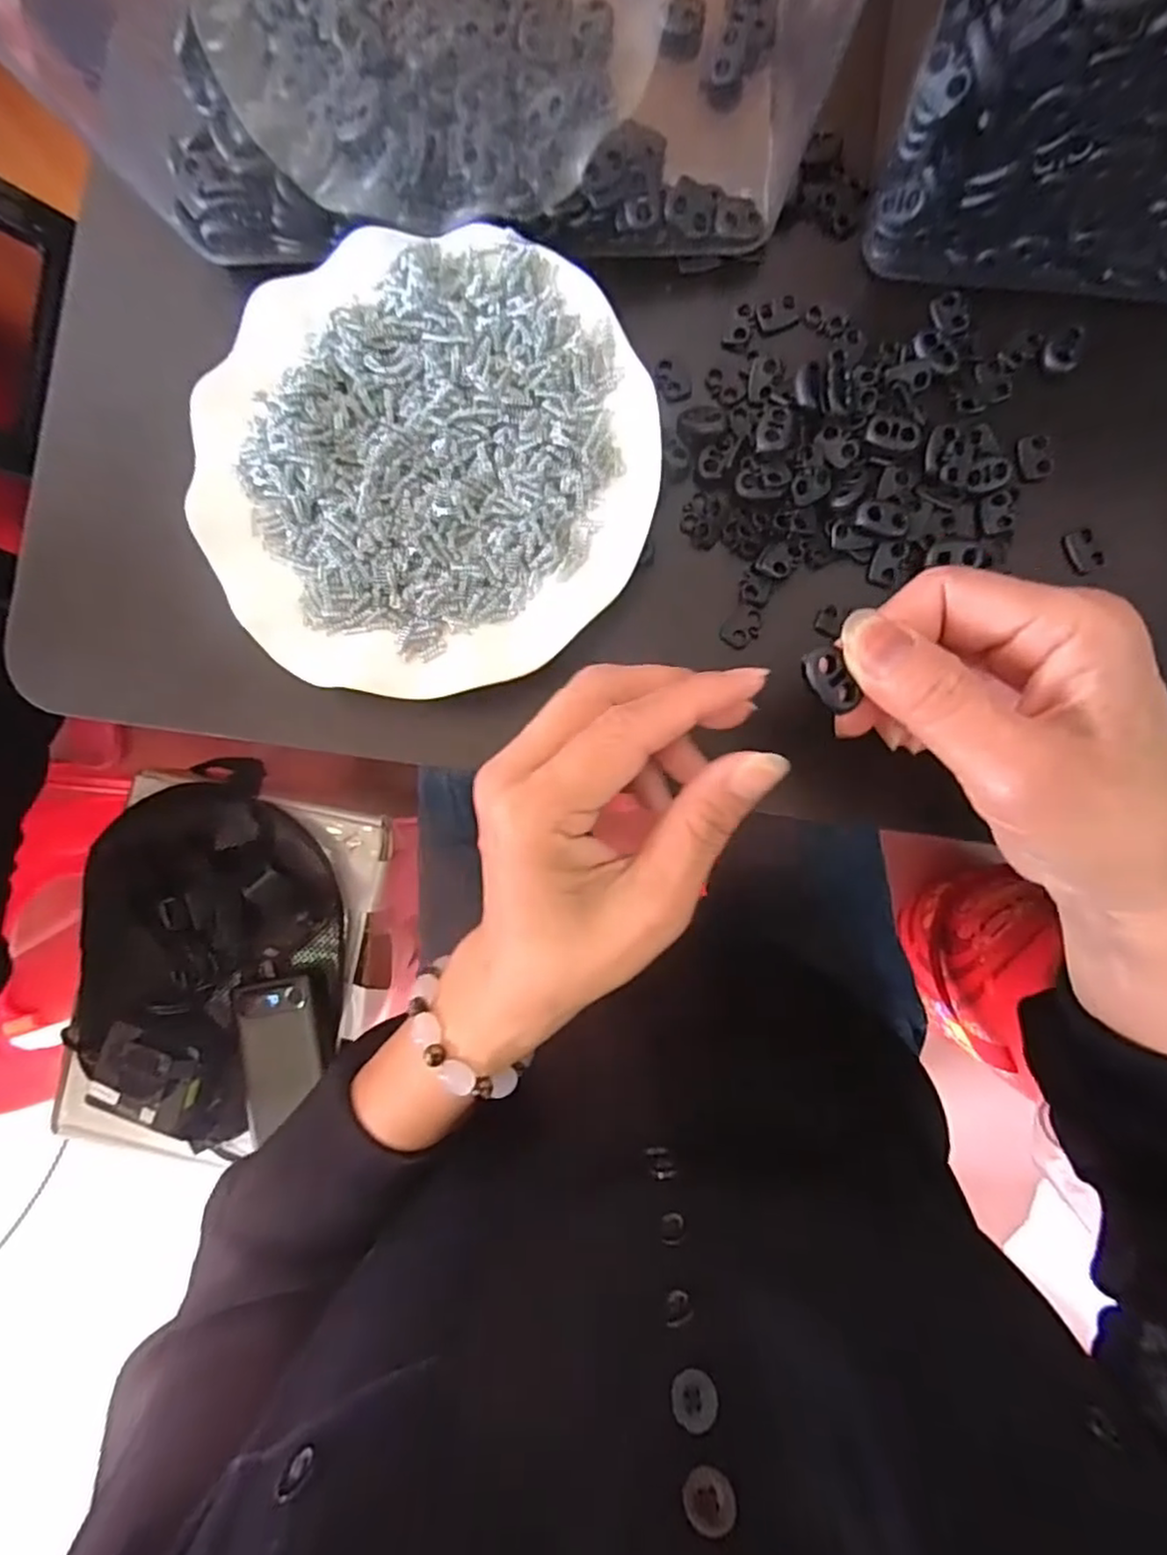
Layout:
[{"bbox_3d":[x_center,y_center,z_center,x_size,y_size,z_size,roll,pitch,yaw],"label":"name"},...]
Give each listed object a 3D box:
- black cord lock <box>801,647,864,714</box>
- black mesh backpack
[{"bbox_3d":[0.073,-0.029,0.205,0.012,0.008,0.019,-25,86,2],"label":"black cord lock"},{"bbox_3d":[-0.318,0.140,0.570,0.219,0.068,0.301,3,88,4],"label":"black mesh backpack"}]

